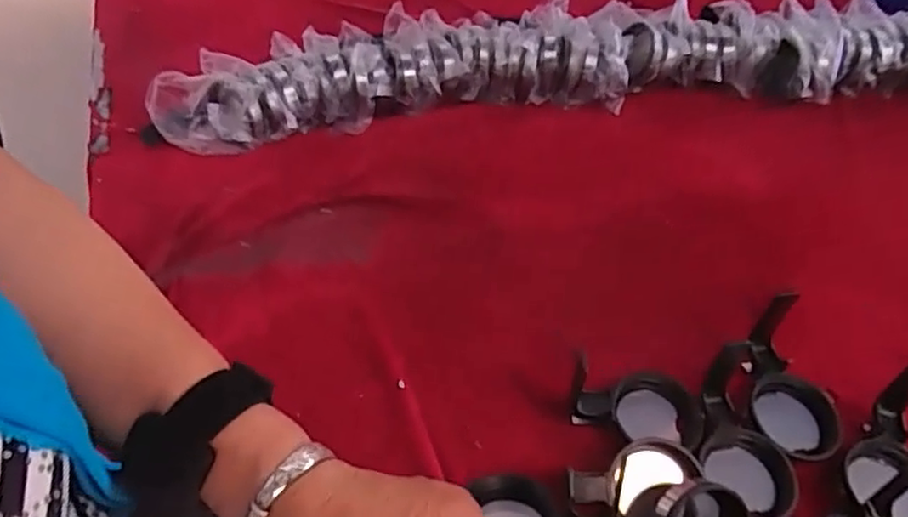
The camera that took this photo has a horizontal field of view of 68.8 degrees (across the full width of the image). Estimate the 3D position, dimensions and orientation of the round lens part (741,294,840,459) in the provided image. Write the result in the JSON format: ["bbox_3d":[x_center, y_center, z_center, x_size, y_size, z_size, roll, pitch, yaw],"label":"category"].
[{"bbox_3d":[0.270,0.095,0.542,0.082,0.060,0.122,-17,88,-15],"label":"round lens part"}]

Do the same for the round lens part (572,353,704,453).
[{"bbox_3d":[0.146,0.121,0.535,0.106,0.032,0.061,10,47,-13],"label":"round lens part"}]

